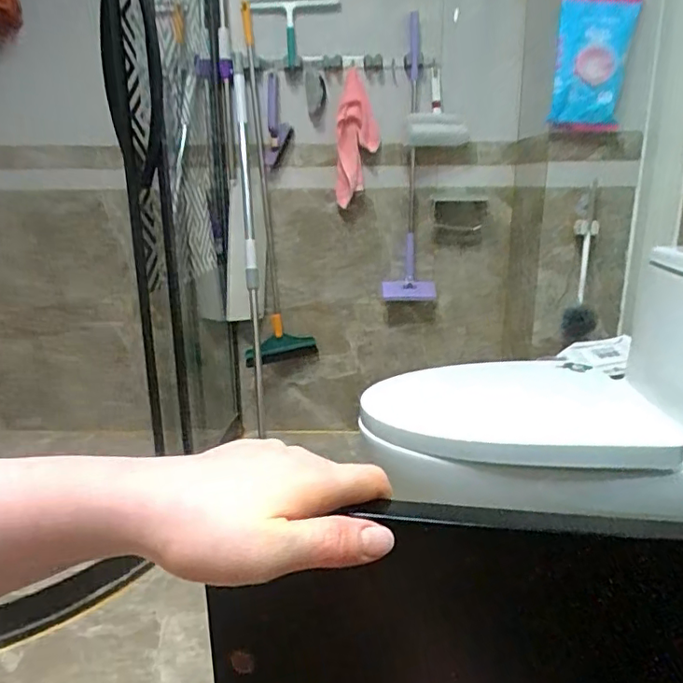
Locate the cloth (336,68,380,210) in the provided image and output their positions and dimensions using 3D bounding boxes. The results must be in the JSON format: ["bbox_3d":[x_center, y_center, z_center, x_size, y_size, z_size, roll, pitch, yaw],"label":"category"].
[{"bbox_3d":[0.041,-0.508,1.448,0.114,0.341,0.065,-5,44,-12],"label":"cloth"}]

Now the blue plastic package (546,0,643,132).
[{"bbox_3d":[0.512,-0.571,1.152,0.185,0.258,0.022,-9,26,-18],"label":"blue plastic package"}]

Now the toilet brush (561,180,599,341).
[{"bbox_3d":[0.562,-0.170,1.303,0.076,0.337,0.061,7,18,28],"label":"toilet brush"}]

